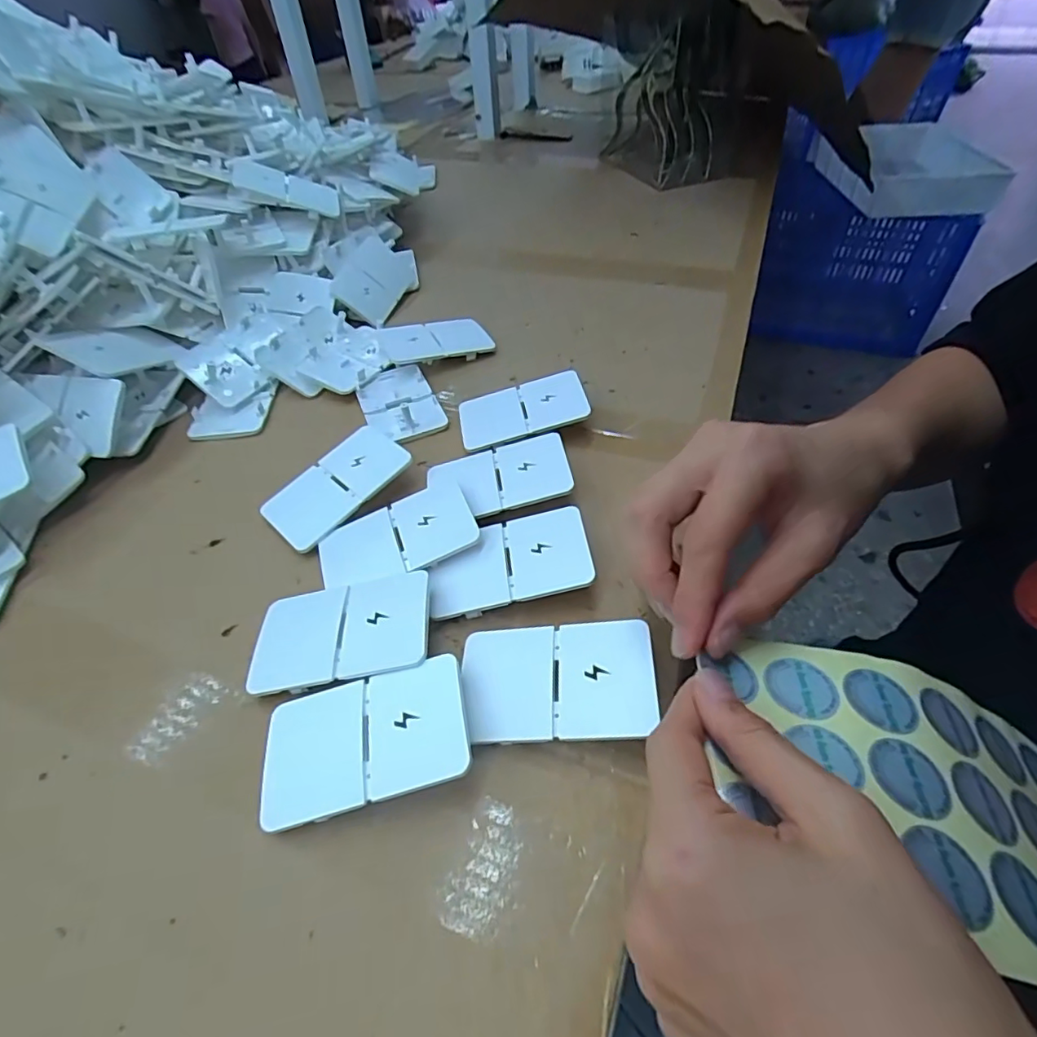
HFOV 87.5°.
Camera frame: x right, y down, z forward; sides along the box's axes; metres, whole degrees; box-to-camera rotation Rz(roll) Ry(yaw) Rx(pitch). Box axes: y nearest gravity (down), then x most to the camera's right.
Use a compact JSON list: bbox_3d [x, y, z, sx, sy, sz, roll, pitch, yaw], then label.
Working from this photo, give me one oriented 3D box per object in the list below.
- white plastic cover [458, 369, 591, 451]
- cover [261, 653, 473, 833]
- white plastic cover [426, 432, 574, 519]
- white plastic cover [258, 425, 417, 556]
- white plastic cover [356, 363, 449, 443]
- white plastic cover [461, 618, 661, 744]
[{"bbox_3d":[0.002,-0.073,0.371,0.087,0.007,0.058,-17,46,7],"label":"white plastic cover"},{"bbox_3d":[-0.064,0.092,0.227,0.086,0.004,0.053,-18,47,3],"label":"cover"},{"bbox_3d":[-0.011,-0.025,0.326,0.083,0.006,0.055,-17,47,2],"label":"white plastic cover"},{"bbox_3d":[-0.111,-0.021,0.332,0.053,0.004,0.086,36,70,30],"label":"white plastic cover"},{"bbox_3d":[-0.089,-0.086,0.402,0.052,0.006,0.084,-19,50,-13],"label":"white plastic cover"},{"bbox_3d":[0.016,0.071,0.240,0.085,0.004,0.053,-8,48,12],"label":"white plastic cover"}]

